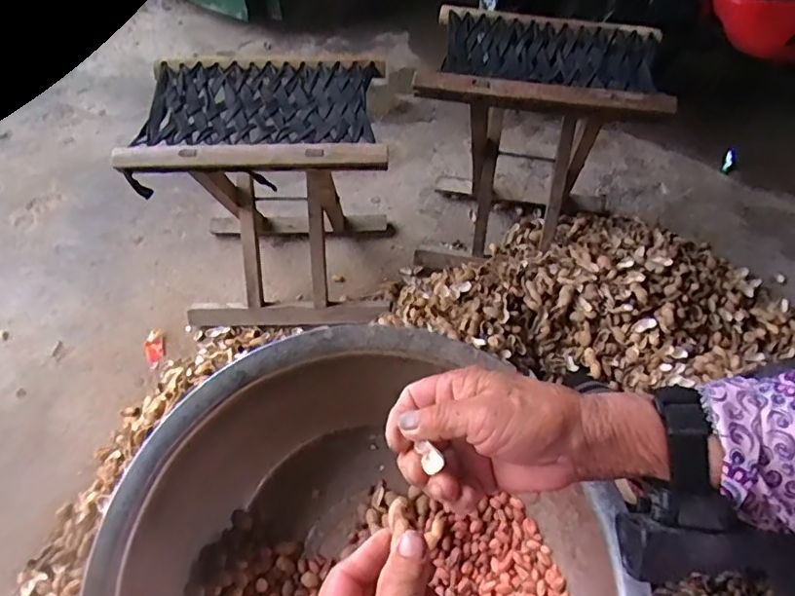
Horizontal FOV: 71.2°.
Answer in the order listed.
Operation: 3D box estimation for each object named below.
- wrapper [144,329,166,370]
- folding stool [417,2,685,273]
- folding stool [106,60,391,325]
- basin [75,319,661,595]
[{"bbox_3d":[-0.384,0.080,0.878,0.027,0.012,0.065,-18,58,-15],"label":"wrapper"},{"bbox_3d":[0.196,-0.226,0.885,0.308,0.381,0.250,12,55,5],"label":"folding stool"},{"bbox_3d":[-0.177,-0.142,0.833,0.301,0.349,0.243,1,55,-3],"label":"folding stool"},{"bbox_3d":[-0.079,0.259,0.540,0.442,0.193,0.442,-19,73,-1],"label":"basin"}]

